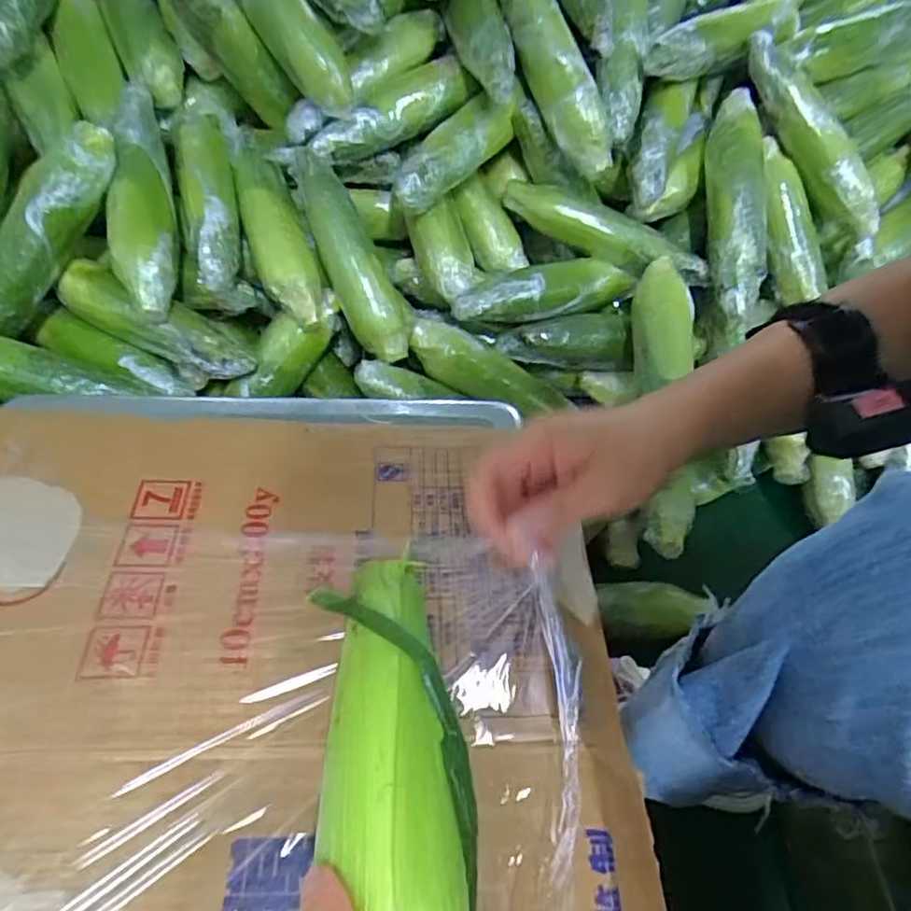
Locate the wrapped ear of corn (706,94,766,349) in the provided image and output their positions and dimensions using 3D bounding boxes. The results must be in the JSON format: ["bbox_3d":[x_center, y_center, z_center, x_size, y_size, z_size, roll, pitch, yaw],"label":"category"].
[{"bbox_3d":[0.294,-0.254,0.676,0.066,0.047,0.252,2,86,0],"label":"wrapped ear of corn"}]

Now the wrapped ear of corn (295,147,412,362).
[{"bbox_3d":[-0.098,-0.186,0.606,0.056,0.203,0.042,-31,16,-23],"label":"wrapped ear of corn"}]

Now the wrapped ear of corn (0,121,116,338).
[{"bbox_3d":[-0.349,-0.187,0.548,0.196,0.049,0.052,-49,59,14],"label":"wrapped ear of corn"}]

